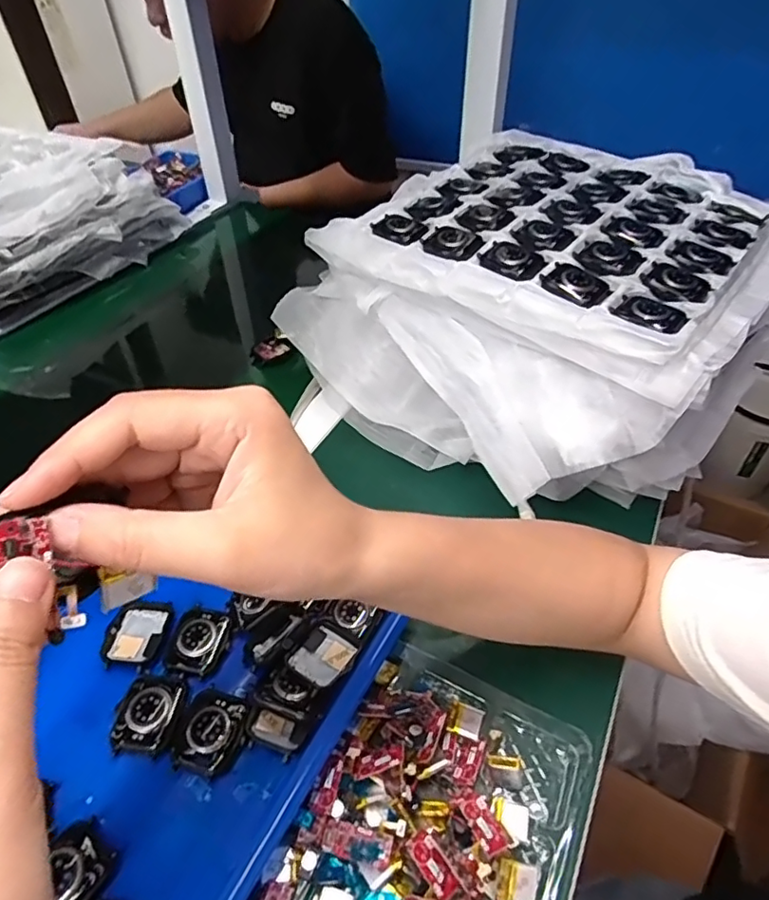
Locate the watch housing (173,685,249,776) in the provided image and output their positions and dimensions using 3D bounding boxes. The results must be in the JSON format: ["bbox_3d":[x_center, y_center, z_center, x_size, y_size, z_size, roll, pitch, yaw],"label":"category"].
[{"bbox_3d":[-0.099,0.160,0.323,0.041,0.009,0.042,17,47,18],"label":"watch housing"}]

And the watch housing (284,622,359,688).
[{"bbox_3d":[-0.038,0.124,0.345,0.034,0.008,0.037,29,49,21],"label":"watch housing"}]

